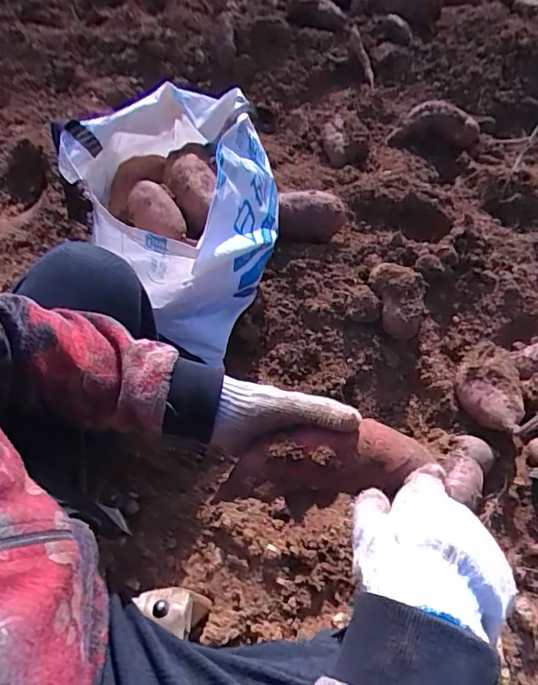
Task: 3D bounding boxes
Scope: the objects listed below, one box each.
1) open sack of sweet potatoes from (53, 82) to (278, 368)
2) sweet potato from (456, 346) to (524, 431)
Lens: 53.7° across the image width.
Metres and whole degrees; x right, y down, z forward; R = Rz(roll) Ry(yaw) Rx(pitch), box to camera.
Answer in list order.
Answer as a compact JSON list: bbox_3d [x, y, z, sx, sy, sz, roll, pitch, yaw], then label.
[{"bbox_3d":[-0.152,-0.227,0.887,0.327,0.276,0.356,24,58,17],"label":"open sack of sweet potatoes"},{"bbox_3d":[0.347,0.082,0.839,0.080,0.085,0.142,-1,62,0],"label":"sweet potato"}]

